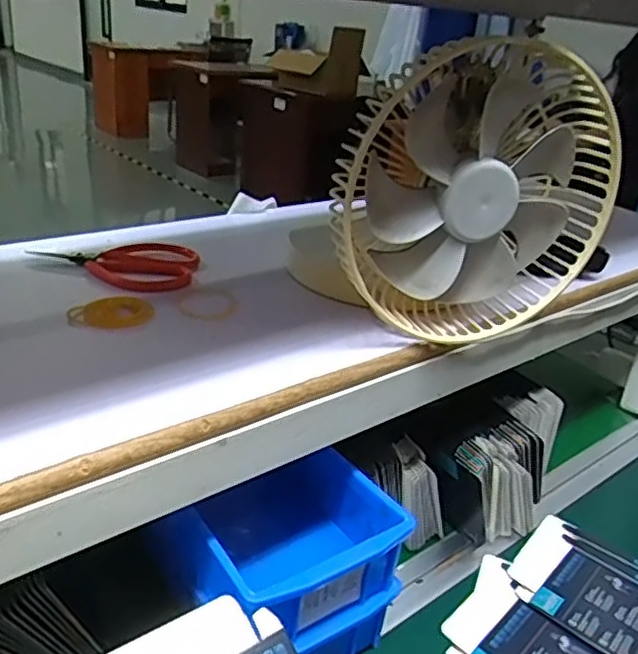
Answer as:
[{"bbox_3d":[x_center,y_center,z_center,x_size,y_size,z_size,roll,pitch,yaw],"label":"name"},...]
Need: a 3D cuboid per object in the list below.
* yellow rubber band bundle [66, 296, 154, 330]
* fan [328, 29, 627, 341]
[{"bbox_3d":[-0.146,-0.010,0.463,0.054,0.006,0.044,3,26,-7],"label":"yellow rubber band bundle"},{"bbox_3d":[0.104,-0.083,0.458,0.198,0.196,0.096,-11,31,-31],"label":"fan"}]

